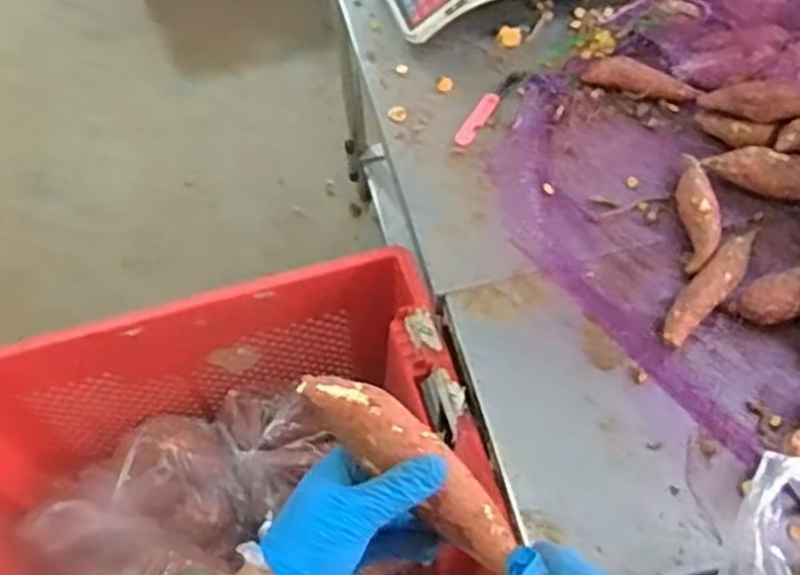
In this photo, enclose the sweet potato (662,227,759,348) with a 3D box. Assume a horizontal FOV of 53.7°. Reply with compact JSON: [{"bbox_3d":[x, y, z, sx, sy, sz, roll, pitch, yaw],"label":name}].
[{"bbox_3d":[0.323,-0.007,0.805,0.035,0.030,0.182,39,68,22],"label":"sweet potato"}]

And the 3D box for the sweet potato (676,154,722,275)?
[{"bbox_3d":[0.323,-0.085,0.856,0.037,0.031,0.151,5,60,4],"label":"sweet potato"}]

